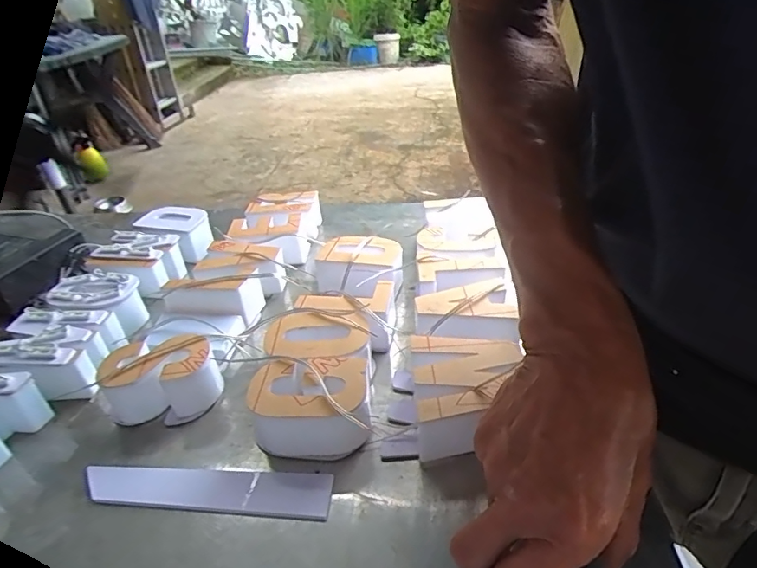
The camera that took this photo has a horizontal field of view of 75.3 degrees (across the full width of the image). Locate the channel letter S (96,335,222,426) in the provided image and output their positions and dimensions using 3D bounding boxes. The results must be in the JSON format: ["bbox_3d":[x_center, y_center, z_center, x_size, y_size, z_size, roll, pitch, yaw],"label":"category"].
[{"bbox_3d":[-0.176,0.079,0.399,0.091,0.050,0.056,-6,34,3],"label":"channel letter S"}]

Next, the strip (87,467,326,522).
[{"bbox_3d":[-0.118,0.141,0.338,0.172,0.004,0.032,1,37,8],"label":"strip"}]

